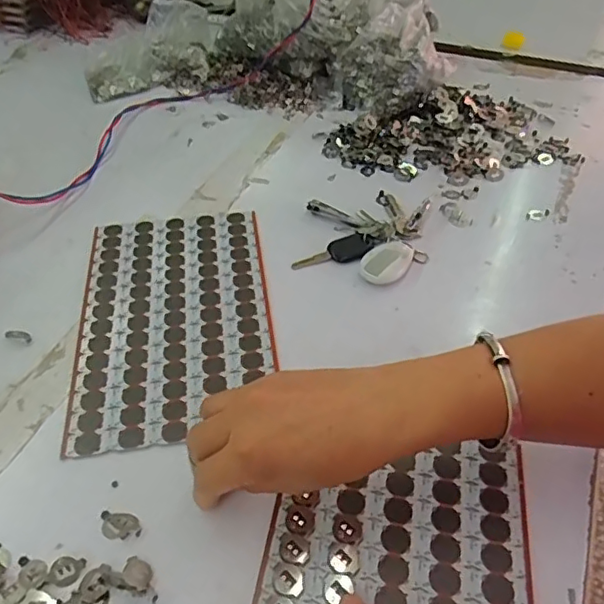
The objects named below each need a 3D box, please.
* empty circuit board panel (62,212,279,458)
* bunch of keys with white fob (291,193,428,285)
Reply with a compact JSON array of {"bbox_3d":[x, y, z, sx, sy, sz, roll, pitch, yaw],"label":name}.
[{"bbox_3d":[-0.108,0.007,0.480,0.157,0.004,0.248,-7,47,-5],"label":"empty circuit board panel"},{"bbox_3d":[0.060,-0.070,0.541,0.114,0.017,0.129,7,46,9],"label":"bunch of keys with white fob"}]

